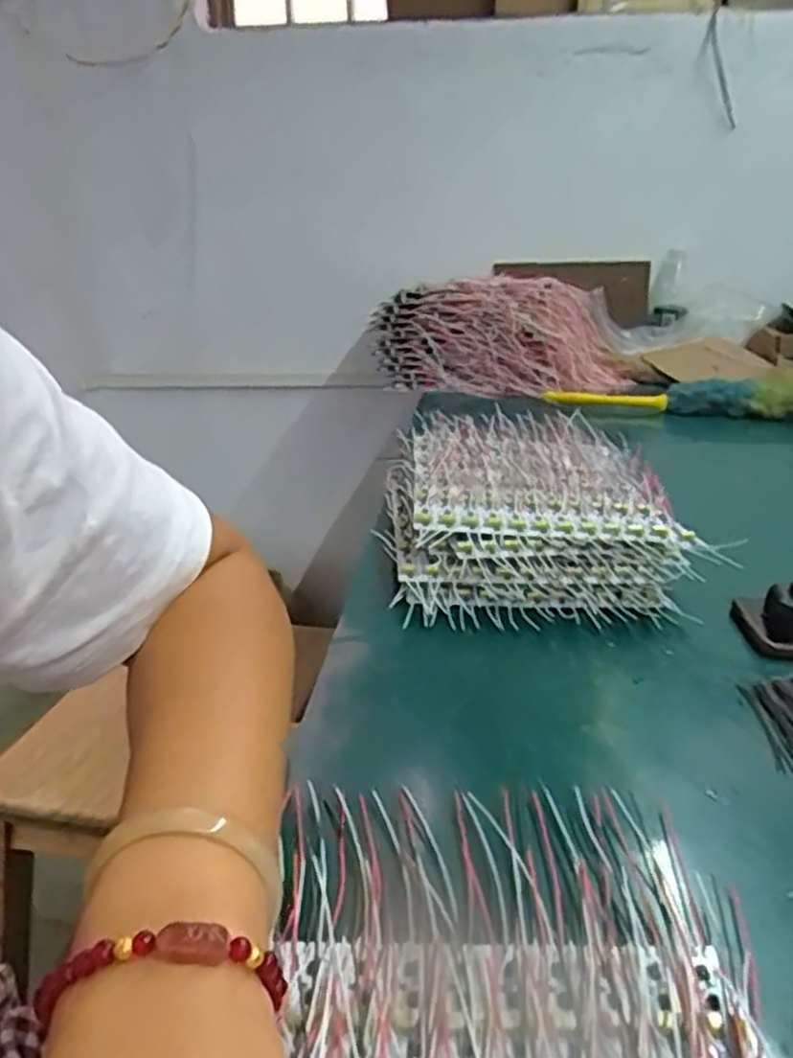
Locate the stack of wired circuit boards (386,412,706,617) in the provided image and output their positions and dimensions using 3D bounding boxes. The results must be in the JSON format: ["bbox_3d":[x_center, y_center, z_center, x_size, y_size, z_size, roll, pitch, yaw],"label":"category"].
[{"bbox_3d":[0.115,-0.024,0.678,0.240,0.071,0.343,0,23,0],"label":"stack of wired circuit boards"}]

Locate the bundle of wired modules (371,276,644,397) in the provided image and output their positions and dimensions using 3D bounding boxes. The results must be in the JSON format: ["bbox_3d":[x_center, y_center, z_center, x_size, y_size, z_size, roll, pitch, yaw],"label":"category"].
[{"bbox_3d":[0.178,-0.331,1.289,0.459,0.176,0.183,4,23,13],"label":"bundle of wired modules"}]

